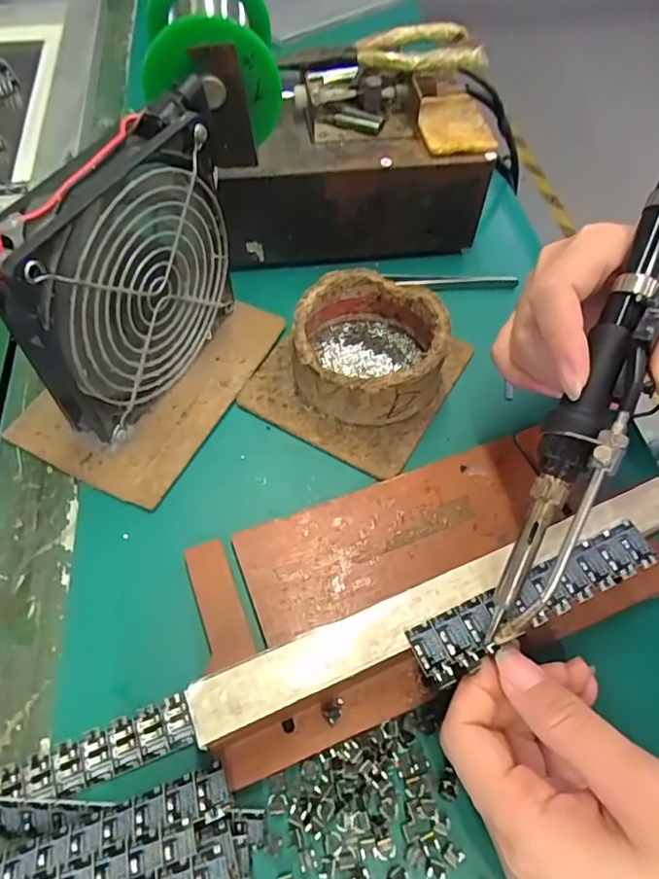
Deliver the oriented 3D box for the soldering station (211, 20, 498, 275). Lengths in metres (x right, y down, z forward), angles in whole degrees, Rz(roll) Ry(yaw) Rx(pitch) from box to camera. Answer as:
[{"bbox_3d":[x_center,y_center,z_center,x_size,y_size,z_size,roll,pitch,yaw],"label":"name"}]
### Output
[{"bbox_3d":[0.010,-0.186,0.364,0.169,0.094,0.100,-6,58,-5],"label":"soldering station"}]

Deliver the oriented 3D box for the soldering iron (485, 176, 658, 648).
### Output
[{"bbox_3d":[0.103,-0.024,0.210,0.022,0.018,0.200,22,86,12],"label":"soldering iron"}]

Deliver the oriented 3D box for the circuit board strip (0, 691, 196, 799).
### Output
[{"bbox_3d":[-0.107,0.129,0.219,0.108,0.004,0.019,-18,59,-12],"label":"circuit board strip"}]

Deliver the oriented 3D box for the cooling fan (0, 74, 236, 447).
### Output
[{"bbox_3d":[-0.091,-0.081,0.276,0.027,0.128,0.132,24,60,13],"label":"cooling fan"}]

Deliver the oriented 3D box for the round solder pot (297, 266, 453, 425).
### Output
[{"bbox_3d":[0.022,-0.050,0.313,0.078,0.040,0.081,1,57,-1],"label":"round solder pot"}]

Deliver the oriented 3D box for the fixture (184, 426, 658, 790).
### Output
[{"bbox_3d":[0.041,0.052,0.246,0.206,0.043,0.099,-18,59,-12],"label":"fixture"}]

